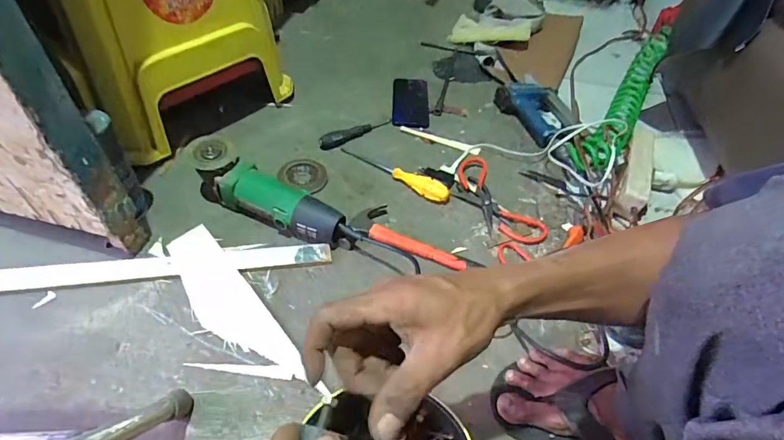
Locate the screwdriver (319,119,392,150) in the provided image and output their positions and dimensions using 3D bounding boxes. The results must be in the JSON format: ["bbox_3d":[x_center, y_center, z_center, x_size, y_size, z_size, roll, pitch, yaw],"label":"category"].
[{"bbox_3d":[-0.064,-0.171,0.869,0.162,0.022,0.025,-28,57,-26],"label":"screwdriver"}]

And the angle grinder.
[{"bbox_3d":[-0.183,-0.041,0.703,0.279,0.087,0.076,21,50,12],"label":"angle grinder"}]

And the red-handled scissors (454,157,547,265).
[{"bbox_3d":[0.170,-0.030,0.782,0.102,0.010,0.209,-21,54,-22],"label":"red-handled scissors"}]

